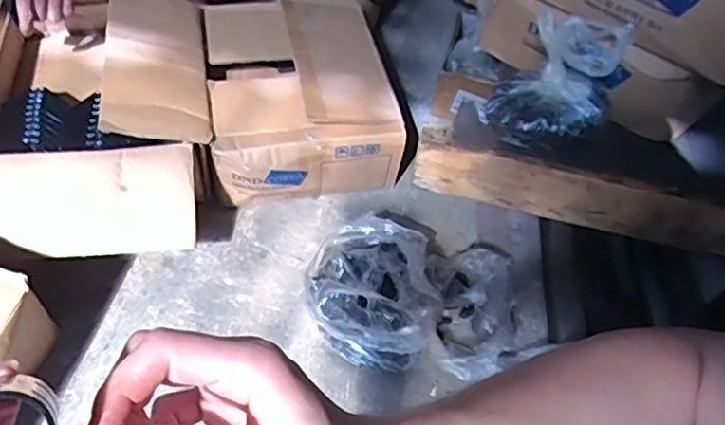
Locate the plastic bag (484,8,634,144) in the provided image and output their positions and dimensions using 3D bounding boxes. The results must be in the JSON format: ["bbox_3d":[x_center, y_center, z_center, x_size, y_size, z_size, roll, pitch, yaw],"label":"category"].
[{"bbox_3d":[0.242,-0.163,0.741,0.141,0.124,0.126,28,54,15],"label":"plastic bag"}]

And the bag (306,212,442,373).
[{"bbox_3d":[0.013,0.098,0.749,0.159,0.104,0.168,7,50,0],"label":"bag"}]

